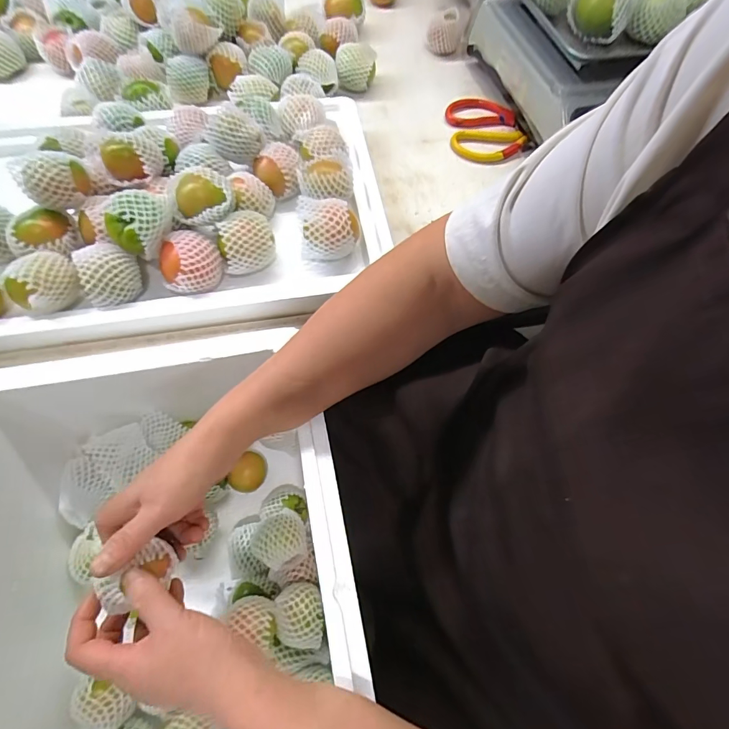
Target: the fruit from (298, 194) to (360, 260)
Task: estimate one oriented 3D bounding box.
[{"bbox_3d":[-0.041,-0.151,0.457,0.062,0.056,0.060,1,65,-2],"label":"fruit"}]

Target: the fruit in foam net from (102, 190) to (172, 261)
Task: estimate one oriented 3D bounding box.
[{"bbox_3d":[-0.218,-0.139,0.409,0.063,0.043,0.047,-34,71,-17],"label":"fruit in foam net"}]

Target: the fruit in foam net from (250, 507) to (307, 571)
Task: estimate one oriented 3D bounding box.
[{"bbox_3d":[-0.092,0.186,0.449,0.056,0.046,0.054,1,65,-2],"label":"fruit in foam net"}]

